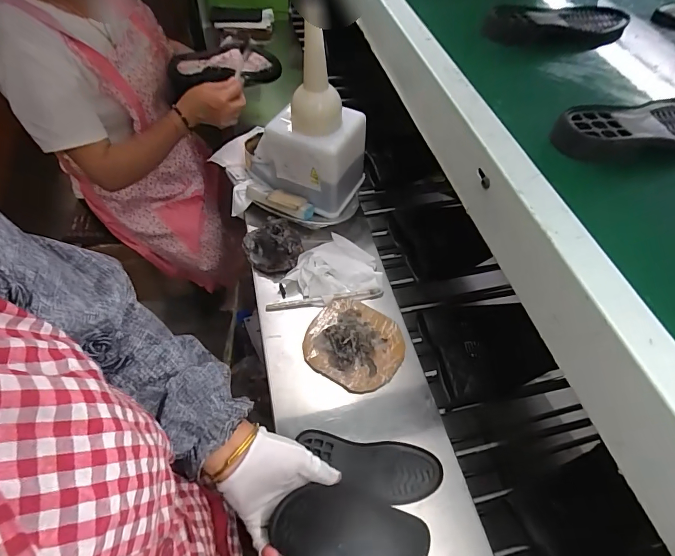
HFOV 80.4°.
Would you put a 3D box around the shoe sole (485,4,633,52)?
[{"bbox_3d":[0.333,-0.381,0.601,0.269,0.037,0.087,-20,58,-17],"label":"shoe sole"}]

